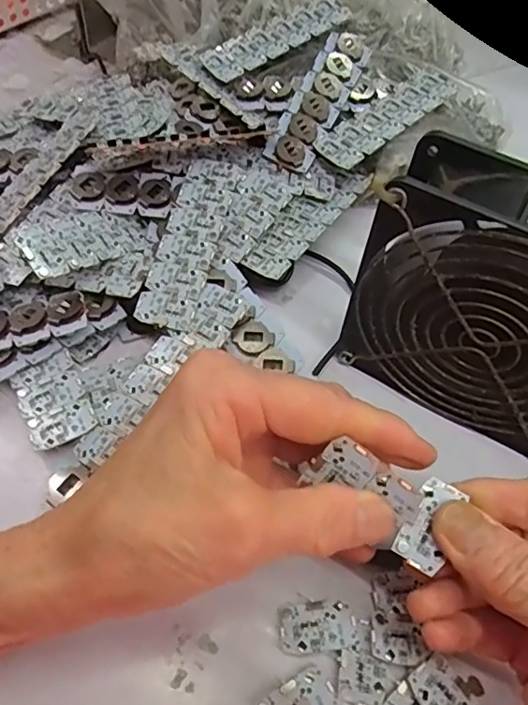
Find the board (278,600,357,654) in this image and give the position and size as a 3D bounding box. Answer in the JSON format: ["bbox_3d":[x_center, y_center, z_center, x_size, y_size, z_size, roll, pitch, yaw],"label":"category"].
[{"bbox_3d":[0.020,0.108,0.215,0.029,0.005,0.017,-5,55,-8],"label":"board"}]

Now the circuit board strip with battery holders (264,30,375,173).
[{"bbox_3d":[0.034,-0.158,0.342,0.030,0.007,0.107,23,72,12],"label":"circuit board strip with battery holders"}]

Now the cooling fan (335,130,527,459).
[{"bbox_3d":[0.101,-0.016,0.241,0.116,0.120,0.042,28,57,16],"label":"cooling fan"}]

